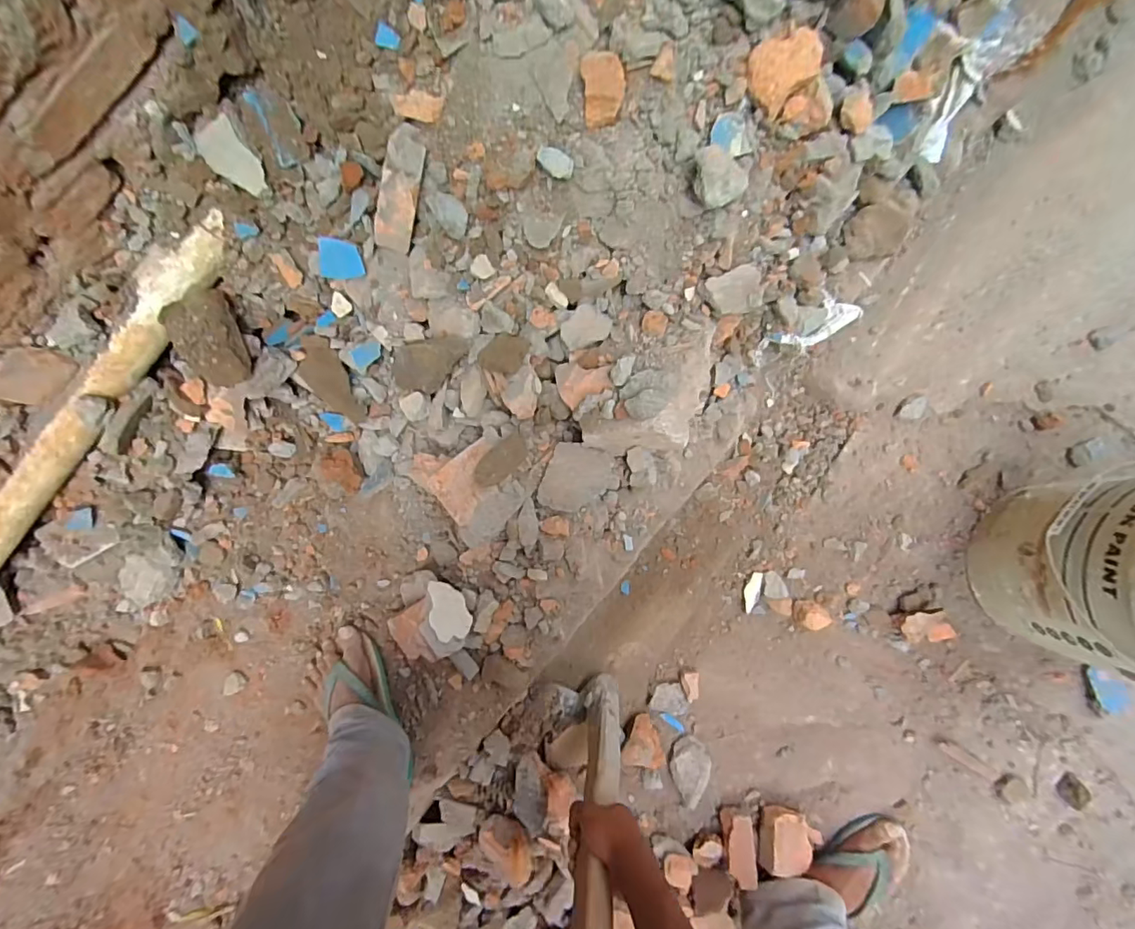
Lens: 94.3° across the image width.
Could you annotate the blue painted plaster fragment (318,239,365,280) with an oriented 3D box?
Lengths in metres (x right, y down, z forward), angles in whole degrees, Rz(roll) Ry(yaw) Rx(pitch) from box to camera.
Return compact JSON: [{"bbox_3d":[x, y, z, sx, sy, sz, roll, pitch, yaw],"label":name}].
[{"bbox_3d":[-0.316,-0.286,0.736,0.058,0.005,0.054,0,126,-12],"label":"blue painted plaster fragment"}]

